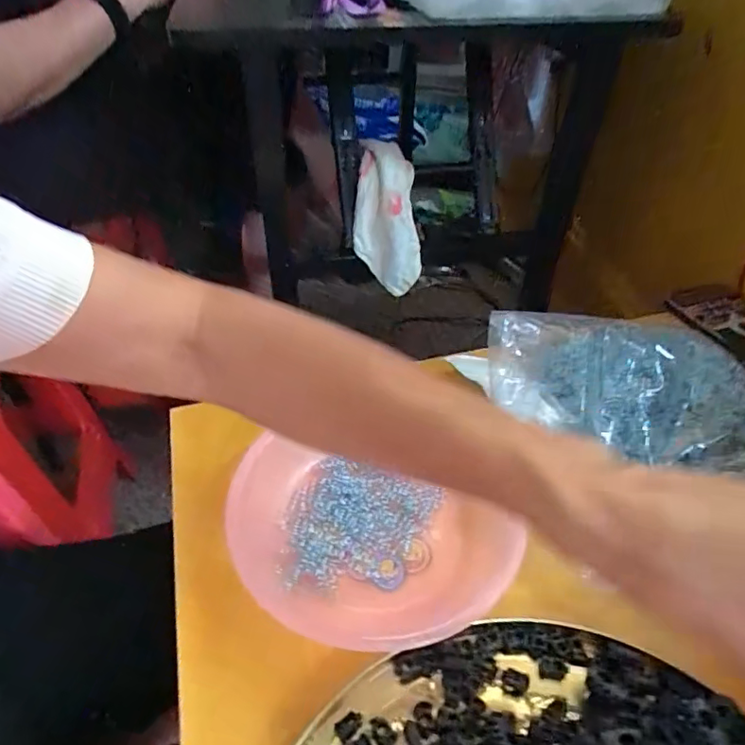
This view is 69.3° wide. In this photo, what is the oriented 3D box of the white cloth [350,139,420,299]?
[{"bbox_3d":[0.013,-0.179,0.625,0.075,0.177,0.034,-10,12,-10],"label":"white cloth"}]

